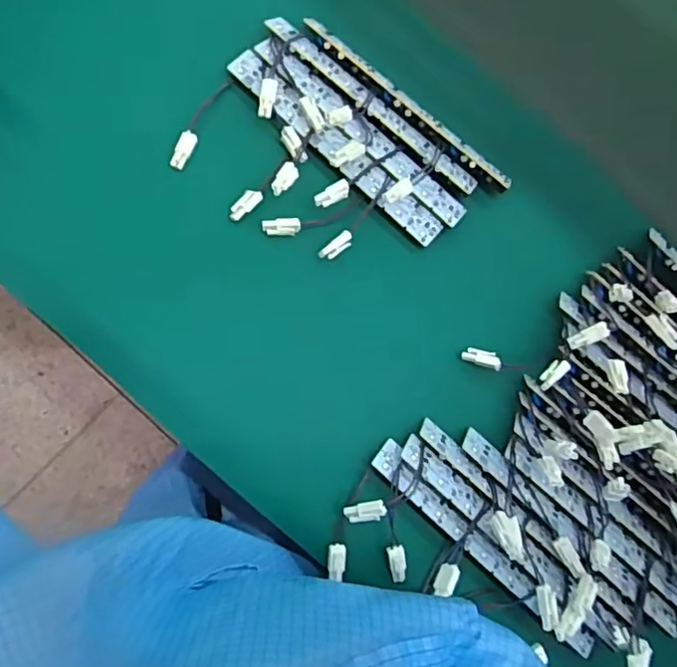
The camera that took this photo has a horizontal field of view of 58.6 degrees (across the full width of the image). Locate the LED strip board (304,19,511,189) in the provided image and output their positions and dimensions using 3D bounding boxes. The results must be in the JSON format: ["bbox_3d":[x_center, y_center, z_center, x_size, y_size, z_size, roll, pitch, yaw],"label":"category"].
[{"bbox_3d":[0.051,-0.167,0.442,0.186,0.010,0.013,38,76,-1],"label":"LED strip board"}]

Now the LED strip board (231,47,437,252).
[{"bbox_3d":[-0.001,-0.135,0.438,0.191,0.005,0.023,42,76,0],"label":"LED strip board"}]

